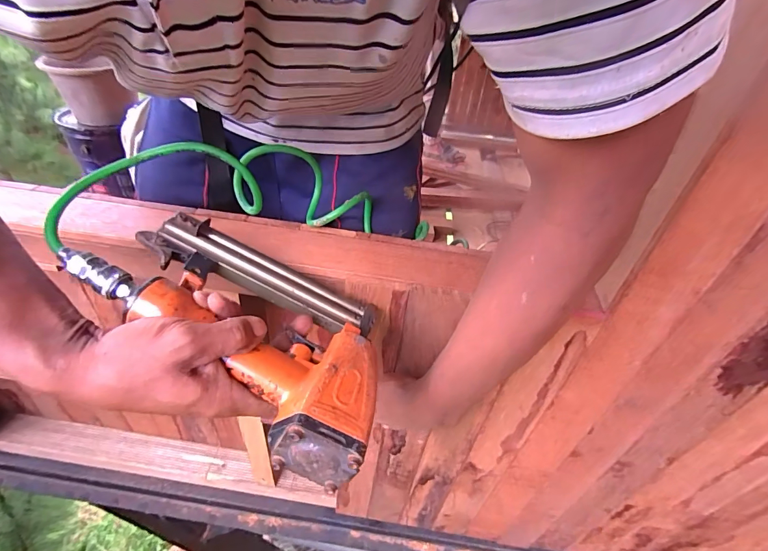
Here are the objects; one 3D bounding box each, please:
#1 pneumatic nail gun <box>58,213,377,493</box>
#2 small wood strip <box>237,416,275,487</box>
[{"bbox_3d":[-0.107,0.042,0.332,0.261,0.065,0.156,31,30,8],"label":"pneumatic nail gun"},{"bbox_3d":[-0.232,0.329,0.709,0.041,0.252,0.007,8,39,2],"label":"small wood strip"}]

